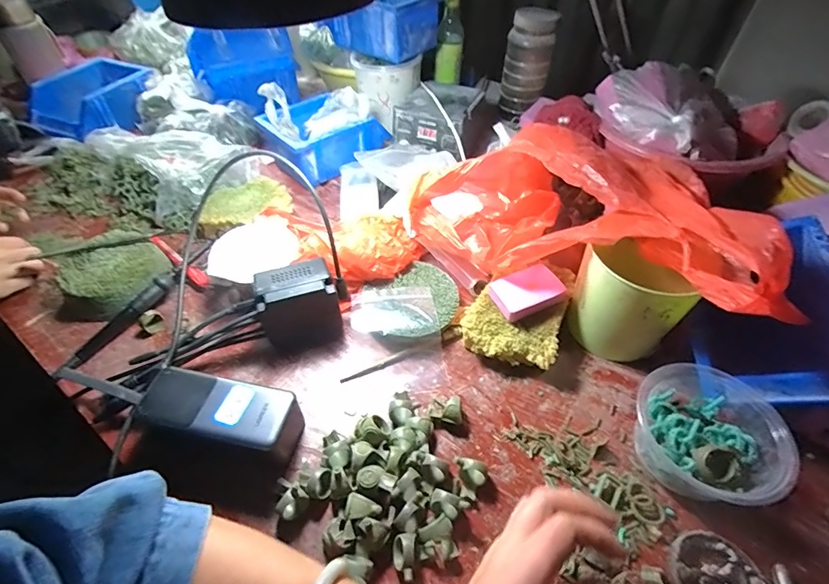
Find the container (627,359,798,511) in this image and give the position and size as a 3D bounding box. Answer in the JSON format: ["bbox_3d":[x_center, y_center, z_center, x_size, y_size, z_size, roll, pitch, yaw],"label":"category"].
[{"bbox_3d":[0.244,0.120,0.363,0.104,0.063,0.113,0,49,0],"label":"container"}]

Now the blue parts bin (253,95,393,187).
[{"bbox_3d":[-0.143,-0.248,0.676,0.182,0.072,0.123,-33,57,-25],"label":"blue parts bin"}]

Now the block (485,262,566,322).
[{"bbox_3d":[0.116,0.000,0.438,0.071,0.018,0.046,-20,52,-17],"label":"block"}]

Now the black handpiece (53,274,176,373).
[{"bbox_3d":[-0.315,0.029,0.455,0.016,0.027,0.134,27,54,21],"label":"black handpiece"}]

